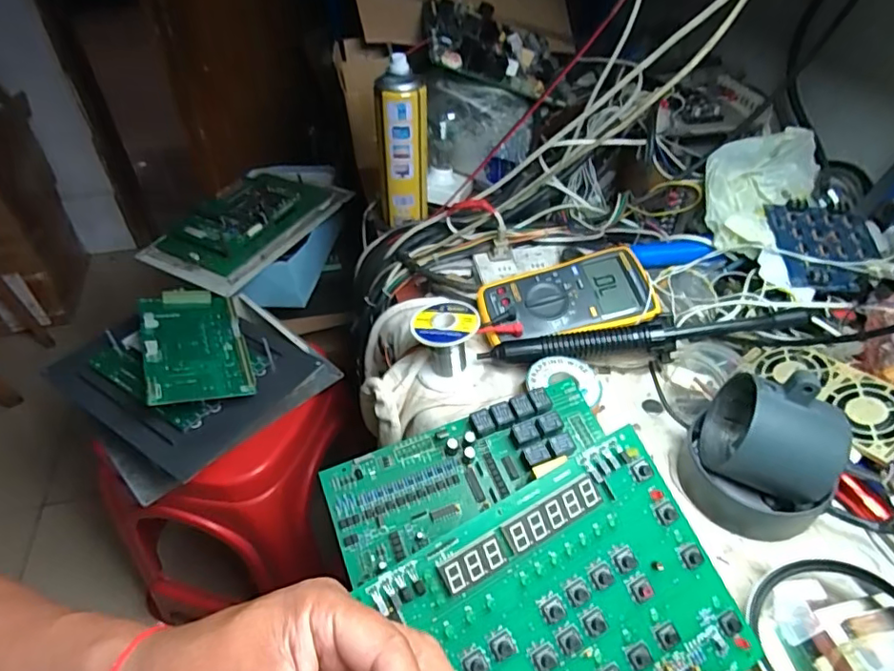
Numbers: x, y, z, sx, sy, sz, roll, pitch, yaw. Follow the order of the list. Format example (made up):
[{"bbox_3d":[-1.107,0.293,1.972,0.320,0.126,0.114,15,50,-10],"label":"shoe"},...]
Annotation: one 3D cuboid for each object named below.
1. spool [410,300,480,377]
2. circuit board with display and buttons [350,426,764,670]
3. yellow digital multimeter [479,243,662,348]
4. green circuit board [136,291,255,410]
[{"bbox_3d":[-0.001,0.010,0.540,0.062,0.071,0.051,-2,43,-2],"label":"spool"},{"bbox_3d":[0.076,0.166,0.321,0.181,0.009,0.155,-26,81,-15],"label":"circuit board with display and buttons"},{"bbox_3d":[0.124,-0.038,0.585,0.177,0.034,0.090,-10,63,-3],"label":"yellow digital multimeter"},{"bbox_3d":[-0.334,0.006,0.727,0.121,0.015,0.215,-5,46,-30],"label":"green circuit board"}]

